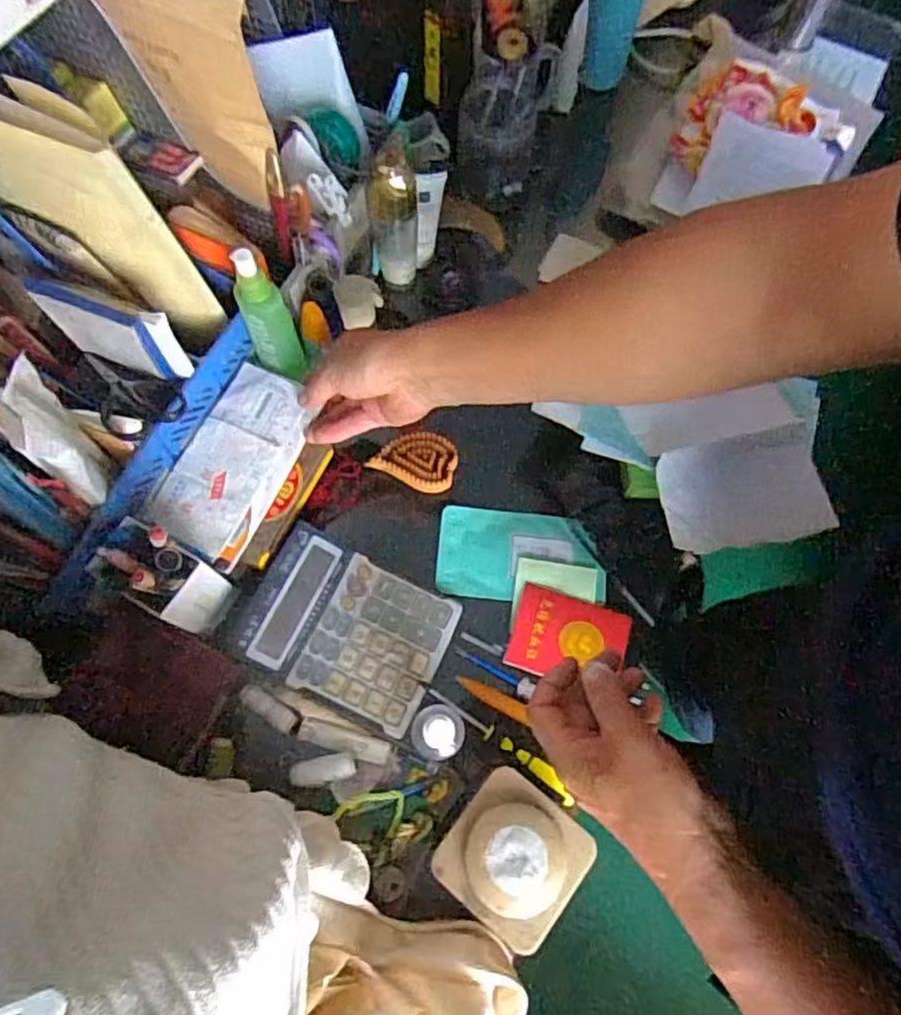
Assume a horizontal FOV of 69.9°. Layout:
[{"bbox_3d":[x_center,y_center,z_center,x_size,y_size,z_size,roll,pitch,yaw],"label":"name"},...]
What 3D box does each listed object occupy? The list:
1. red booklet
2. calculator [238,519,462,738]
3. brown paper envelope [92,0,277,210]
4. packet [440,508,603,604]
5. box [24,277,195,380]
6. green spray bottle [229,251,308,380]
[{"bbox_3d":[0.109,0.121,0.597,0.103,0.004,0.080,17,64,8],"label":"red booklet"},{"bbox_3d":[-0.090,0.106,0.574,0.165,0.037,0.127,23,72,7],"label":"calculator"},{"bbox_3d":[-0.206,-0.340,0.529,0.127,0.180,0.018,22,70,8],"label":"brown paper envelope"},{"bbox_3d":[0.070,0.046,0.634,0.160,0.008,0.089,3,70,0],"label":"packet"},{"bbox_3d":[-0.272,-0.143,0.513,0.108,0.079,0.020,14,71,4],"label":"box"},{"bbox_3d":[-0.157,-0.162,0.547,0.039,0.131,0.039,-25,73,-9],"label":"green spray bottle"}]

